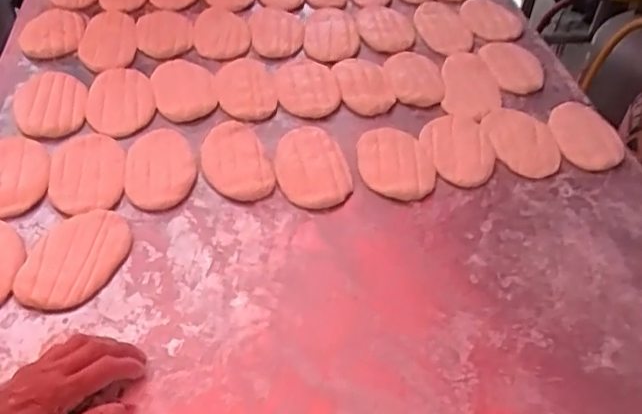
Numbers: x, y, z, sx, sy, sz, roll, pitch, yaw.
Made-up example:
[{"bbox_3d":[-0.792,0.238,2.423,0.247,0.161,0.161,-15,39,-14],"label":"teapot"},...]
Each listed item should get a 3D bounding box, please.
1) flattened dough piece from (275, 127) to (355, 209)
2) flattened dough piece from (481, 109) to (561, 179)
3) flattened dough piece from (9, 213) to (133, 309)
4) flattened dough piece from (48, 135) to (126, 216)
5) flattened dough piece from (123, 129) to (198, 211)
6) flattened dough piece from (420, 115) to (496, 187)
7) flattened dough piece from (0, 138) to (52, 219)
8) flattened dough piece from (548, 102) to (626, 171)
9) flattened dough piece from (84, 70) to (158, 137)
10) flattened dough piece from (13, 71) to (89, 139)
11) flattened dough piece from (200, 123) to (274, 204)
[{"bbox_3d":[-0.011,-0.054,0.704,0.085,0.013,0.132,-3,45,-7],"label":"flattened dough piece"},{"bbox_3d":[0.247,-0.084,0.748,0.083,0.006,0.124,1,44,-2],"label":"flattened dough piece"},{"bbox_3d":[-0.244,0.049,0.590,0.085,0.010,0.122,16,46,13],"label":"flattened dough piece"},{"bbox_3d":[-0.262,-0.038,0.674,0.079,0.007,0.126,-8,45,-12],"label":"flattened dough piece"},{"bbox_3d":[-0.184,-0.049,0.689,0.079,0.018,0.128,-6,45,-10],"label":"flattened dough piece"},{"bbox_3d":[0.167,-0.070,0.734,0.076,0.009,0.115,-4,45,-8],"label":"flattened dough piece"},{"bbox_3d":[-0.340,-0.036,0.662,0.076,0.014,0.127,-8,45,-12],"label":"flattened dough piece"},{"bbox_3d":[0.330,-0.090,0.745,0.087,0.010,0.117,15,45,11],"label":"flattened dough piece"},{"bbox_3d":[-0.254,-0.135,0.762,0.081,0.012,0.122,-2,45,-6],"label":"flattened dough piece"},{"bbox_3d":[-0.335,-0.128,0.745,0.084,0.013,0.127,-6,45,-10],"label":"flattened dough piece"},{"bbox_3d":[-0.100,-0.054,0.701,0.074,0.011,0.124,-12,46,-15],"label":"flattened dough piece"}]

